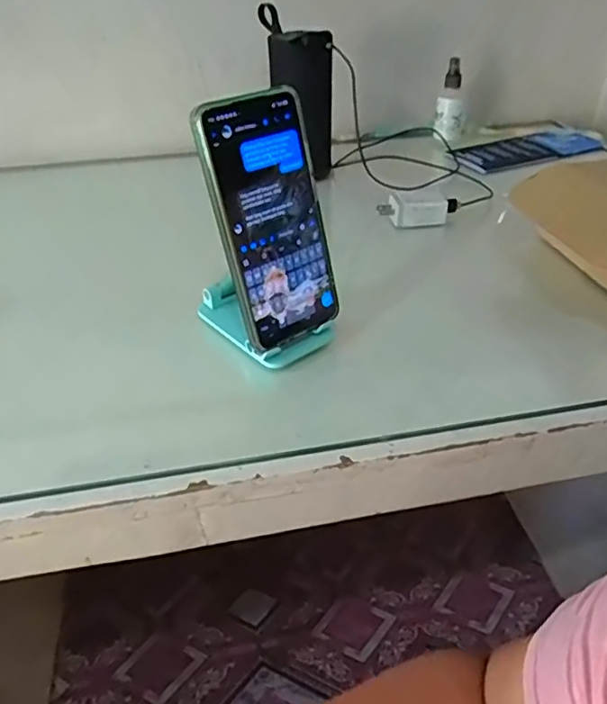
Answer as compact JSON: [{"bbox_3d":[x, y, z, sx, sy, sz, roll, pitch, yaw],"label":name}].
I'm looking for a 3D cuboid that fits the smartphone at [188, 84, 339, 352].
[{"bbox_3d":[-0.020,-0.089,0.400,0.082,0.169,0.009,-28,28,-27],"label":"smartphone"}]

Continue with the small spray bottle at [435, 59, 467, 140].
[{"bbox_3d":[0.211,-0.354,0.810,0.041,0.104,0.048,5,37,8],"label":"small spray bottle"}]

